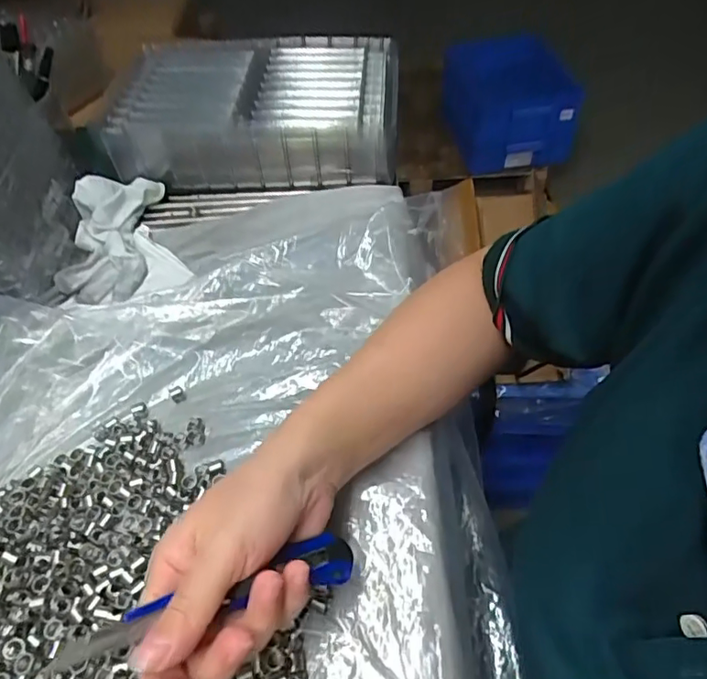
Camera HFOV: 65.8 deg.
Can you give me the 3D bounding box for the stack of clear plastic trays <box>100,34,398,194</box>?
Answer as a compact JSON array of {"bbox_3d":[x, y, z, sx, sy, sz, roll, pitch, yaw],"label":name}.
[{"bbox_3d":[-0.101,-0.254,0.583,0.275,0.053,0.204,0,50,1],"label":"stack of clear plastic trays"}]

